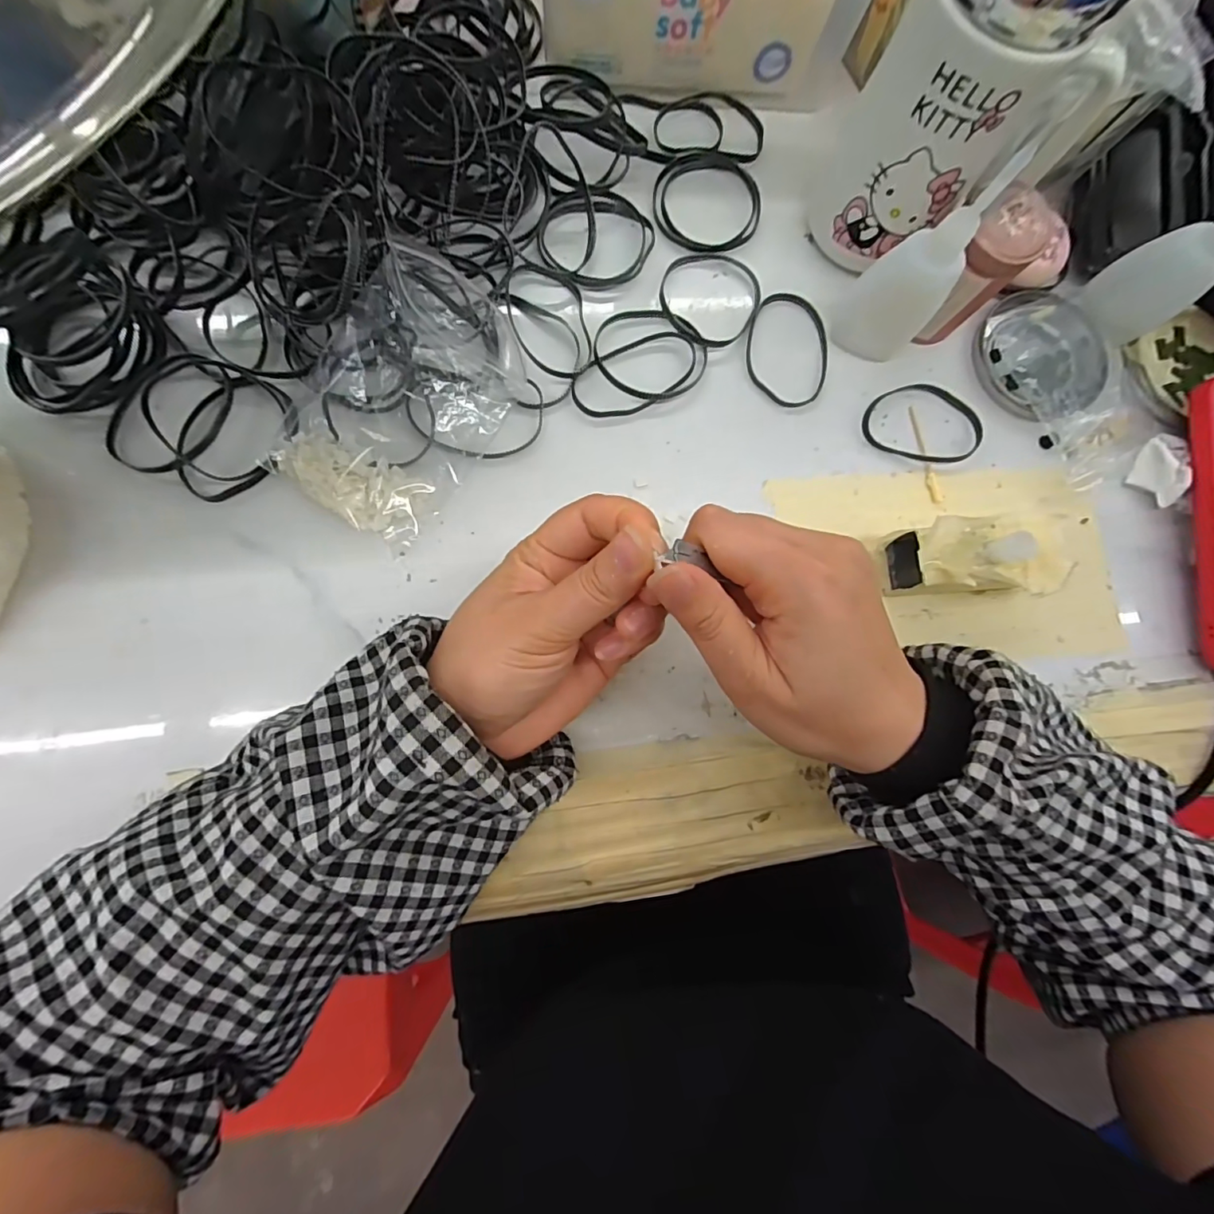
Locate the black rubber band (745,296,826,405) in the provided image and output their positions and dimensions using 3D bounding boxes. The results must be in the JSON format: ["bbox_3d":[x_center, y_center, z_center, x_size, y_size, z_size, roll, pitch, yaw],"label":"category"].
[{"bbox_3d":[0.105,-0.150,0.301,0.050,0.004,0.069,3,84,-5],"label":"black rubber band"}]

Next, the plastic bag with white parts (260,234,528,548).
[{"bbox_3d":[-0.102,-0.107,0.266,0.089,0.022,0.136,35,82,0],"label":"plastic bag with white parts"}]

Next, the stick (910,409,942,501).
[{"bbox_3d":[0.185,-0.090,0.301,0.006,0.004,0.058,-10,85,-6],"label":"stick"}]

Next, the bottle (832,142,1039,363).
[{"bbox_3d":[0.158,-0.168,0.260,0.034,0.098,0.044,-42,89,-8],"label":"bottle"}]

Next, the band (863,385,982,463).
[{"bbox_3d":[0.185,-0.109,0.303,0.071,0.005,0.047,13,83,-3],"label":"band"}]

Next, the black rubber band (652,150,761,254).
[{"bbox_3d":[0.060,-0.240,0.306,0.064,0.004,0.064,1,84,-5],"label":"black rubber band"}]

